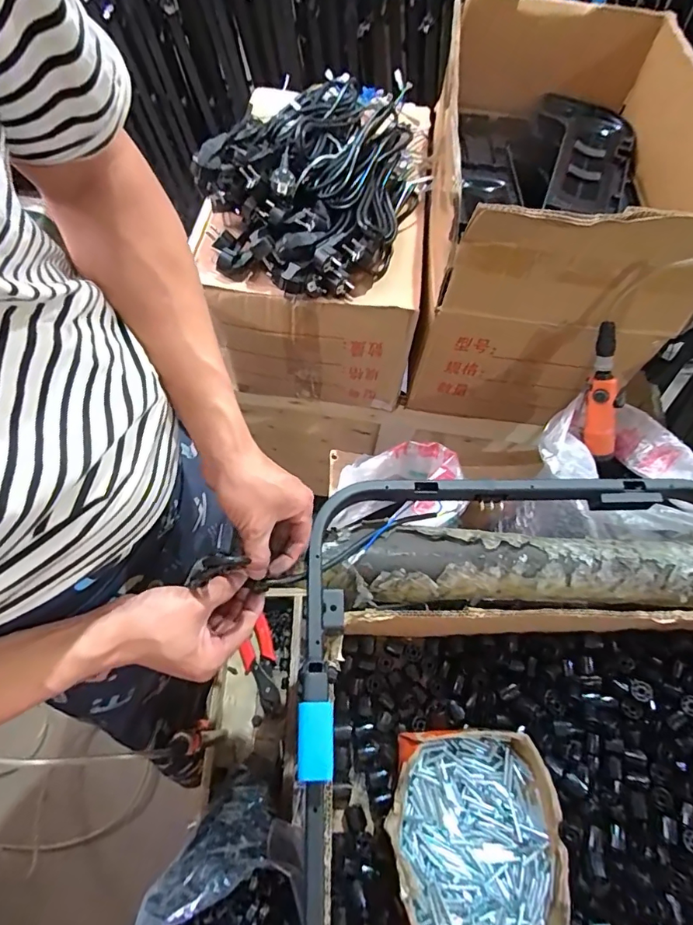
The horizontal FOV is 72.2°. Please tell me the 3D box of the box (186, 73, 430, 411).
[{"bbox_3d":[-0.028,-0.368,0.809,0.296,0.310,0.419,7,62,0],"label":"box"}]

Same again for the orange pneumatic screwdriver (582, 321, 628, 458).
[{"bbox_3d":[0.370,-0.099,0.680,0.048,0.199,0.035,-12,22,-10],"label":"orange pneumatic screwdriver"}]

